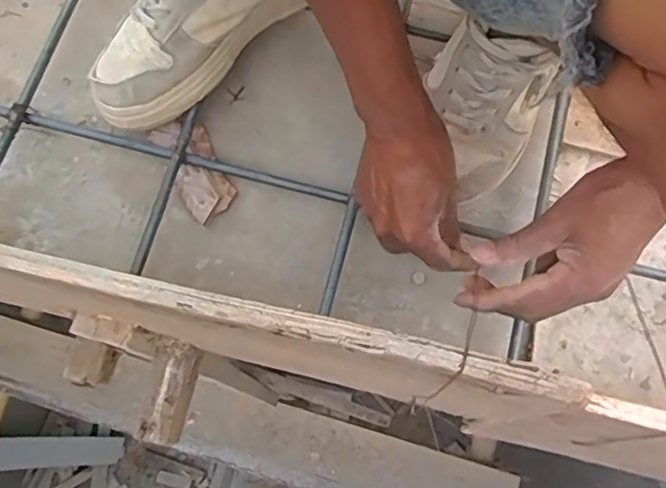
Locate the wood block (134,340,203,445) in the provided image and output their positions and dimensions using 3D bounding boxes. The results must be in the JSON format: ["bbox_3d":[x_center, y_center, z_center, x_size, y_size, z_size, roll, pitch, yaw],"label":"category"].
[{"bbox_3d":[-0.170,0.156,0.643,0.040,0.025,0.103,14,75,3],"label":"wood block"}]

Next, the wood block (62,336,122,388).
[{"bbox_3d":[-0.259,0.129,0.656,0.034,0.050,0.050,24,75,6],"label":"wood block"}]

